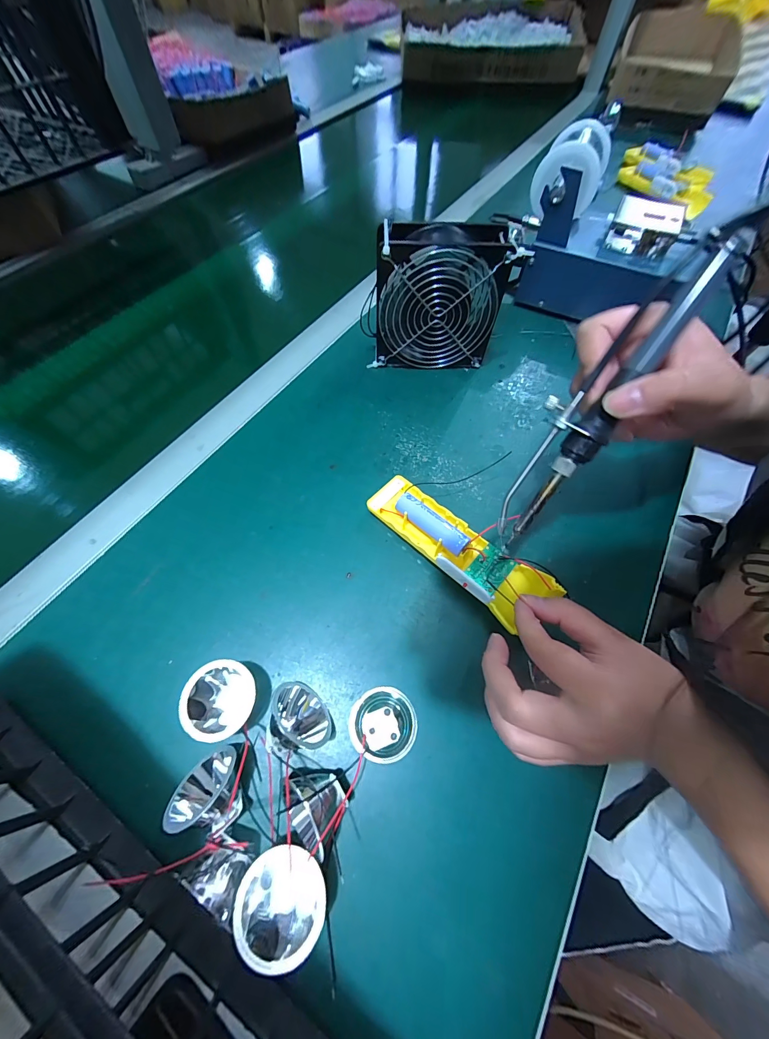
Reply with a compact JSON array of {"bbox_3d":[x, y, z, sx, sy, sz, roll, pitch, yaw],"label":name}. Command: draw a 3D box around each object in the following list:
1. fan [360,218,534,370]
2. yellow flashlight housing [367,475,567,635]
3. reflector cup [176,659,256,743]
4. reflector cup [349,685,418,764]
[{"bbox_3d":[0.049,-0.222,0.352,0.138,0.126,0.050,-3,63,-3],"label":"fan"},{"bbox_3d":[0.054,0.020,0.275,0.157,0.030,0.048,38,68,21],"label":"yellow flashlight housing"},{"bbox_3d":[-0.107,0.119,0.228,0.045,0.026,0.044,1,63,-1],"label":"reflector cup"},{"bbox_3d":[0.000,0.132,0.223,0.044,0.029,0.041,1,63,-1],"label":"reflector cup"}]

